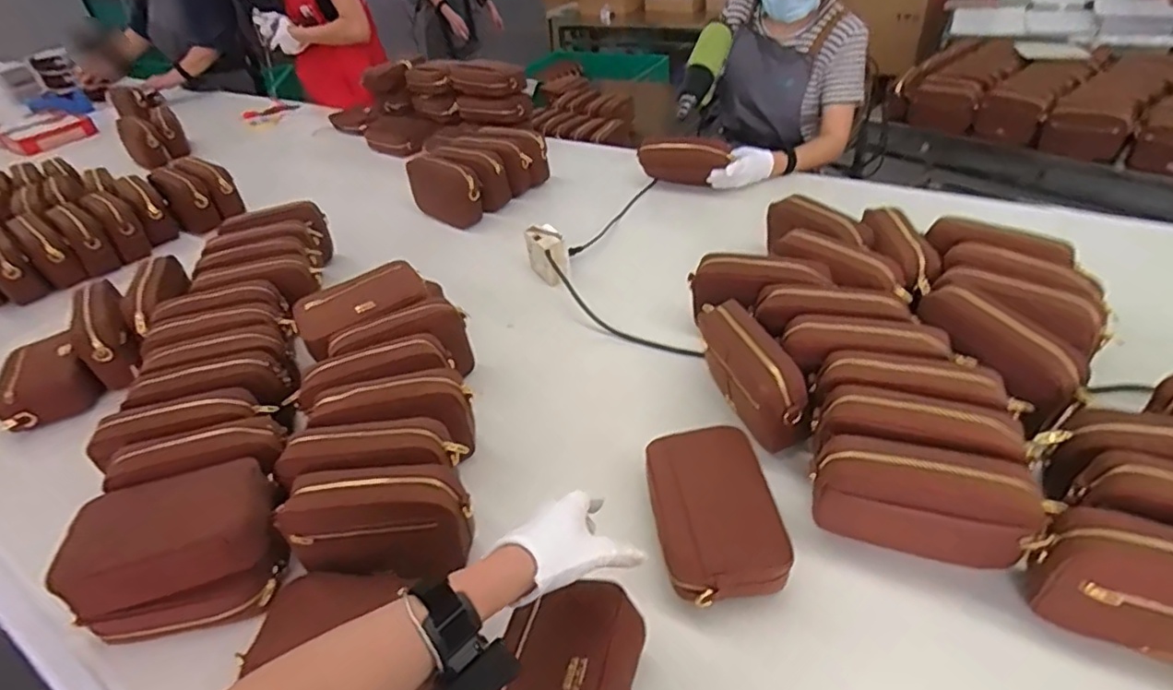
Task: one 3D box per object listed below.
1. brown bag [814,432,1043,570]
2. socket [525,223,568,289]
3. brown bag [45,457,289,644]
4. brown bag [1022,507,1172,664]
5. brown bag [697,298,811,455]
[{"bbox_3d":[0.331,0.162,0.622,0.197,0.124,0.062,11,43,22],"label":"brown bag"},{"bbox_3d":[-0.070,-0.171,1.135,0.061,0.081,0.086,-21,41,-16],"label":"socket"},{"bbox_3d":[-0.444,0.221,0.681,0.196,0.116,0.144,-18,40,-12],"label":"brown bag"},{"bbox_3d":[0.492,0.210,0.521,0.192,0.115,0.064,12,43,22],"label":"brown bag"},{"bbox_3d":[0.203,0.034,0.786,0.060,0.119,0.195,-16,40,-11],"label":"brown bag"}]

